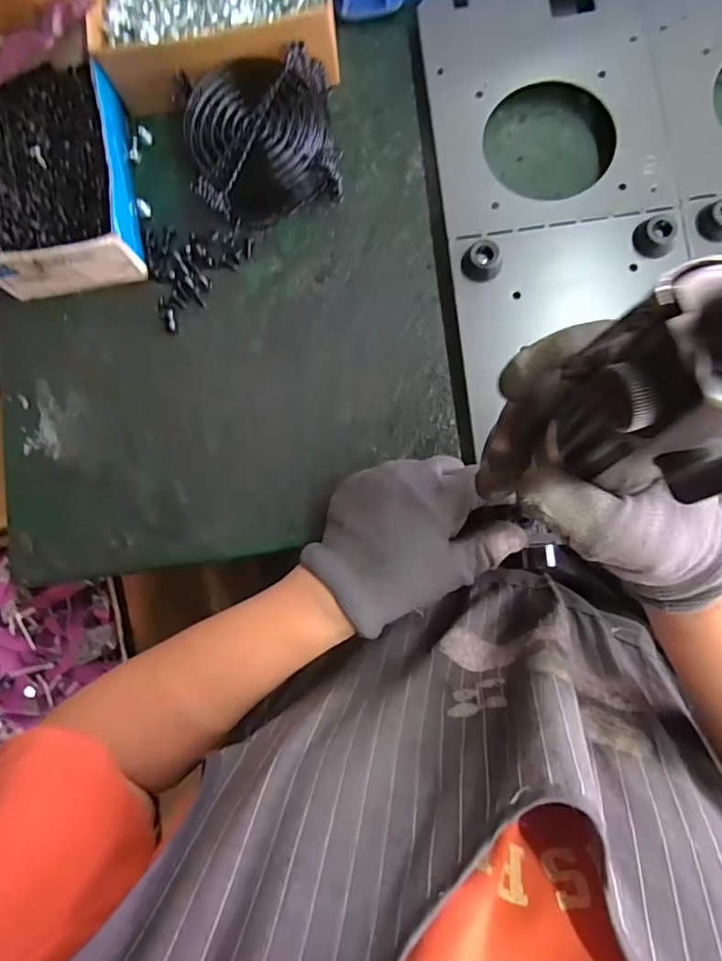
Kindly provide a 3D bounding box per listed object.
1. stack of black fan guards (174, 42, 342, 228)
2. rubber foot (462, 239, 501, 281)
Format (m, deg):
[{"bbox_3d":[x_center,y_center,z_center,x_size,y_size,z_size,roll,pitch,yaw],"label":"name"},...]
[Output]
[{"bbox_3d":[-0.066,-0.235,0.359,0.098,0.044,0.092,-12,83,3],"label":"stack of black fan guards"},{"bbox_3d":[0.078,-0.141,0.335,0.022,0.016,0.021,0,84,5],"label":"rubber foot"}]

